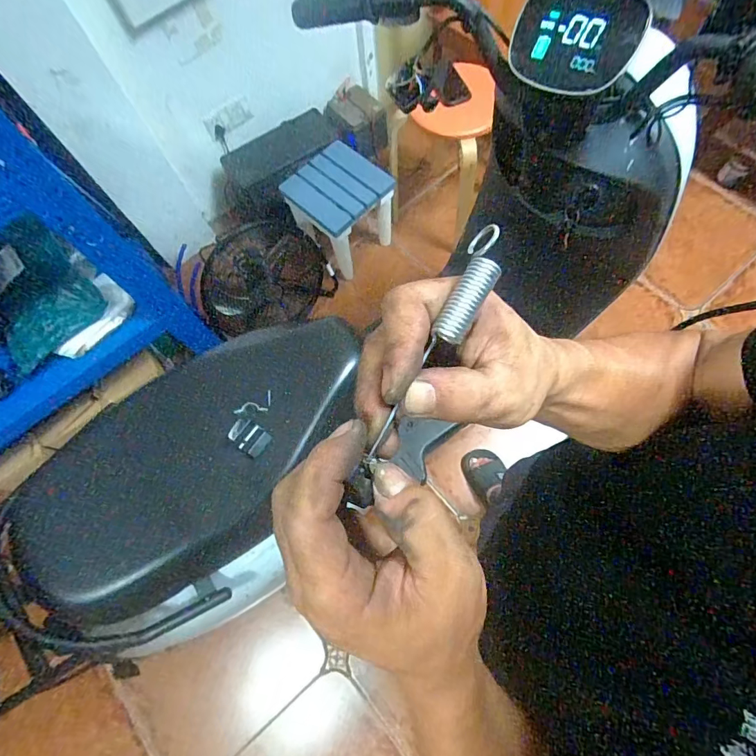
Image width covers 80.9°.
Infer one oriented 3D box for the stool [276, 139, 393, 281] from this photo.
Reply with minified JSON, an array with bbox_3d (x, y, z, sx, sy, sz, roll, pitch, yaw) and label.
[{"bbox_3d":[-0.126,-0.544,1.448,0.288,0.246,0.258,-40,71,-11],"label":"stool"}]

